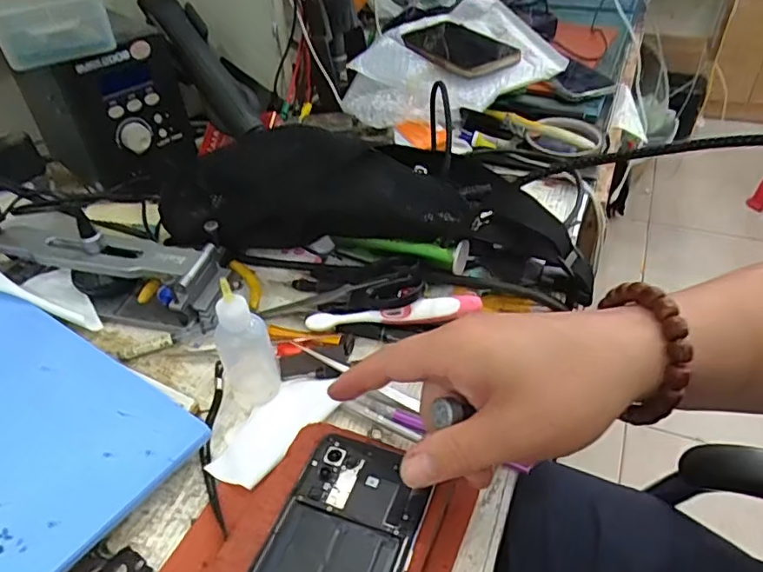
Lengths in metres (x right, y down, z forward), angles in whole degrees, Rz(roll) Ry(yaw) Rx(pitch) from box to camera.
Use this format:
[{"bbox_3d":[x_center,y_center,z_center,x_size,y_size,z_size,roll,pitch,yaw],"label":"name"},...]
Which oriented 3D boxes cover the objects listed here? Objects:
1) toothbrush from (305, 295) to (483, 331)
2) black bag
[{"bbox_3d":[0.010,0.022,0.440,0.133,0.017,0.017,-6,41,-2],"label":"toothbrush"},{"bbox_3d":[-0.026,-0.072,0.486,0.405,0.096,0.102,9,42,14],"label":"black bag"}]

